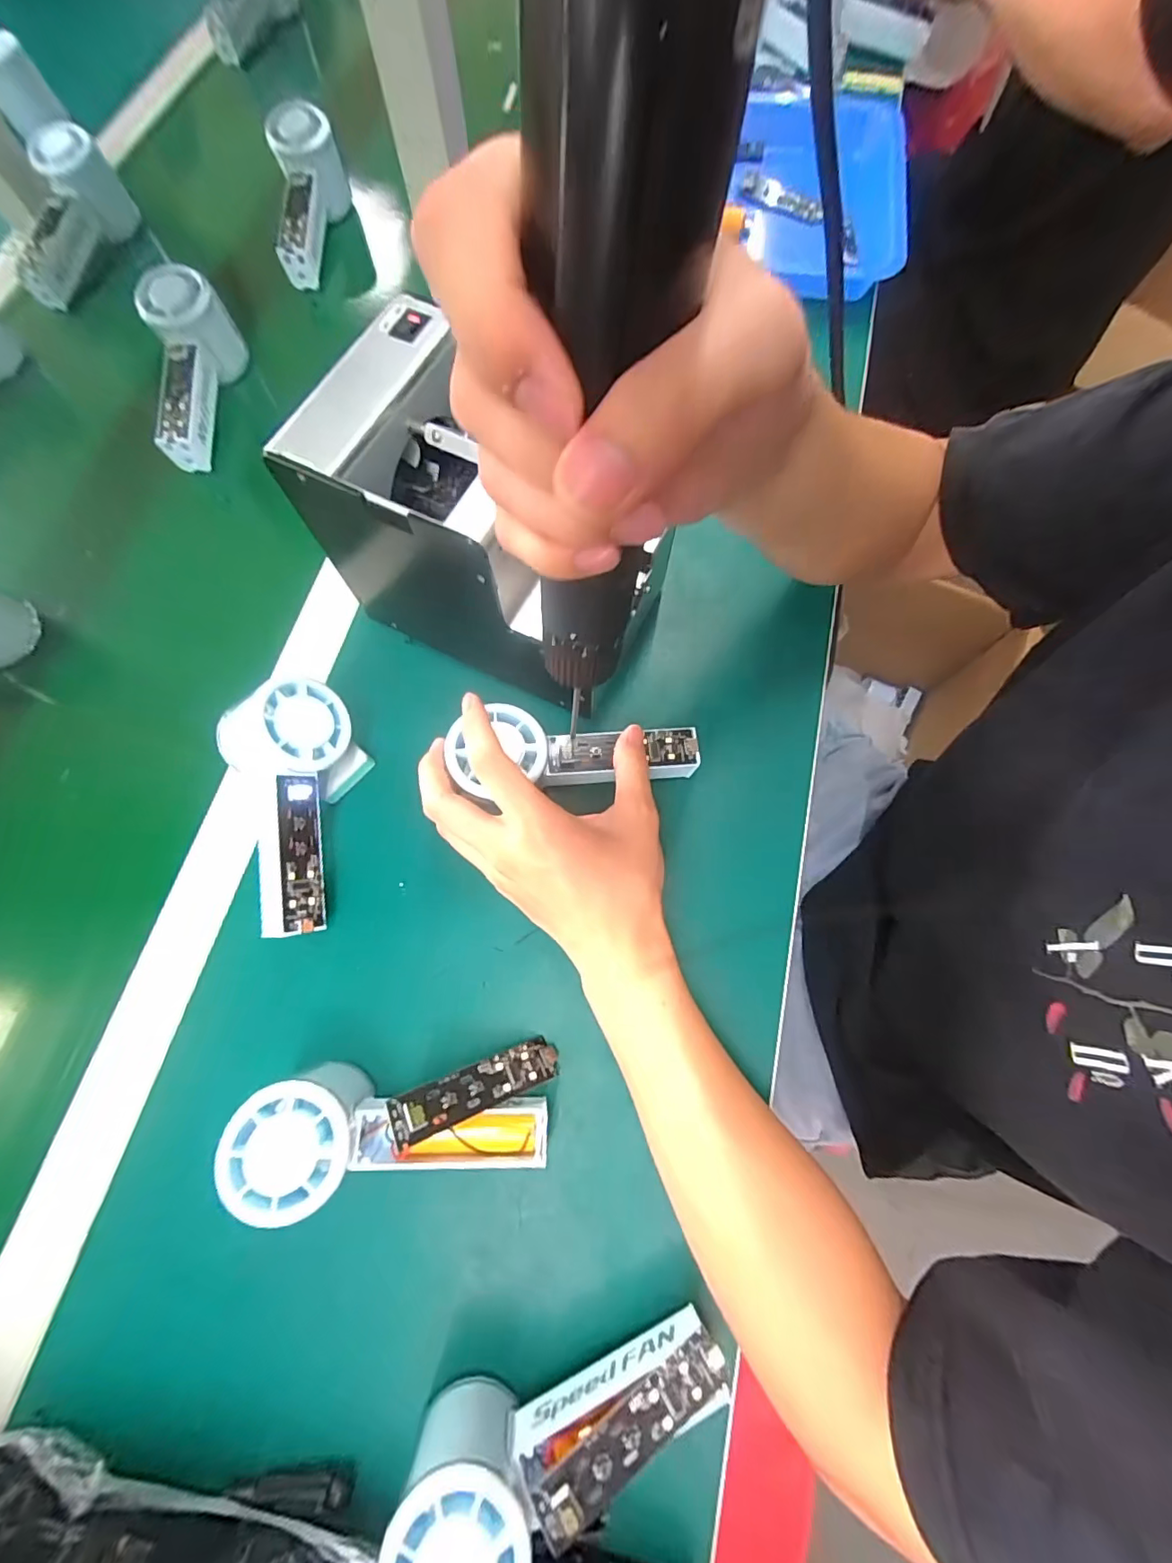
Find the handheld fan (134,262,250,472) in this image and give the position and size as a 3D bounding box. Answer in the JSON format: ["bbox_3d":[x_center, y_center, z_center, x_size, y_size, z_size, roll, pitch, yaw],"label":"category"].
[{"bbox_3d":[-0.332,-0.337,0.440,0.058,0.059,0.153,3,87,2],"label":"handheld fan"}]

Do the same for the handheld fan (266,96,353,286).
[{"bbox_3d":[-0.267,-0.547,0.502,0.061,0.066,0.146,5,86,3],"label":"handheld fan"}]

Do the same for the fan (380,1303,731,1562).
[{"bbox_3d":[-0.006,0.297,0.232,0.143,0.067,0.053,-14,74,-3],"label":"fan"}]

